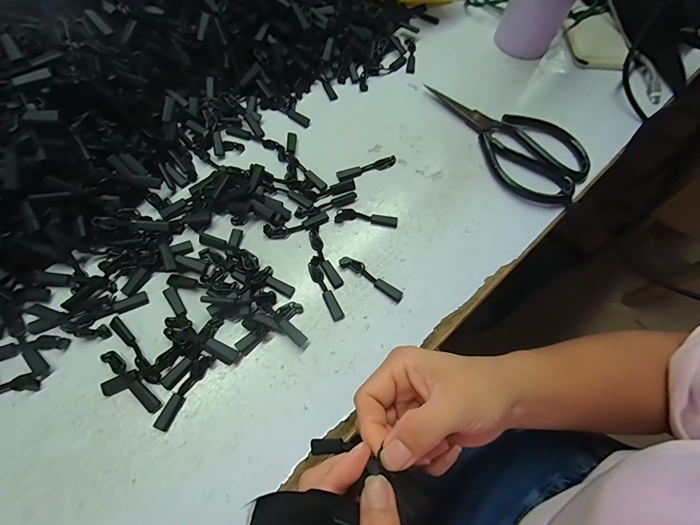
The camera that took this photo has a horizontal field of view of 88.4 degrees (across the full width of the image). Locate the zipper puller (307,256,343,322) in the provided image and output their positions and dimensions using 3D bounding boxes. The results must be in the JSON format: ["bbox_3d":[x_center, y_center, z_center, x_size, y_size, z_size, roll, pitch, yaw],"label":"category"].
[{"bbox_3d":[-0.021,0.021,0.289,0.012,0.005,0.055,-20,69,-12],"label":"zipper puller"}]

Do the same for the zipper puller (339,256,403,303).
[{"bbox_3d":[0.018,0.012,0.295,0.058,0.007,0.012,33,68,11],"label":"zipper puller"}]

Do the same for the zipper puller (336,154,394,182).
[{"bbox_3d":[0.016,-0.090,0.340,0.059,0.004,0.012,-20,69,-12],"label":"zipper puller"}]

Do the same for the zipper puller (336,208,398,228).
[{"bbox_3d":[0.015,-0.040,0.319,0.054,0.005,0.013,5,66,-1],"label":"zipper puller"}]

